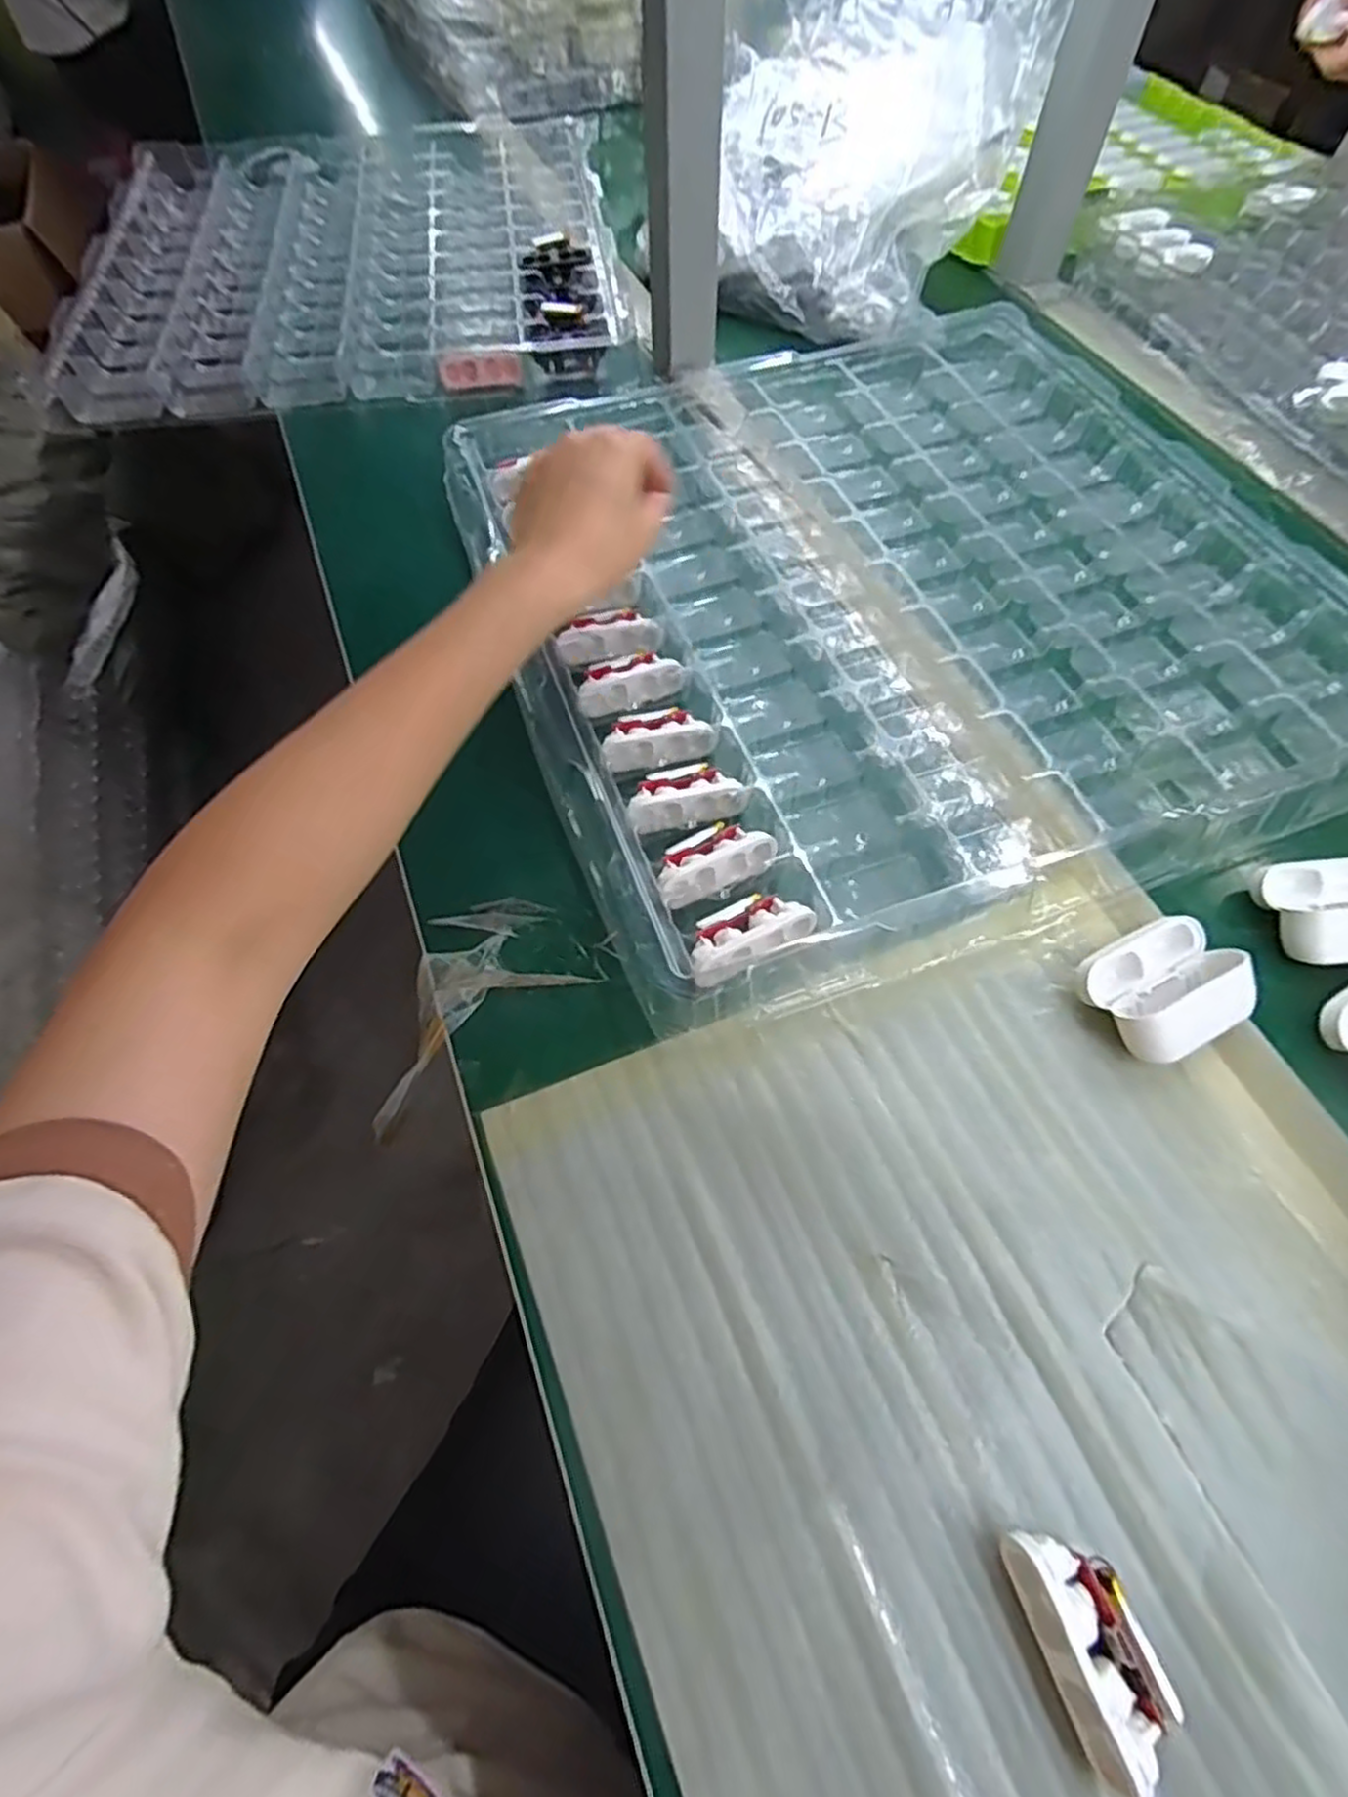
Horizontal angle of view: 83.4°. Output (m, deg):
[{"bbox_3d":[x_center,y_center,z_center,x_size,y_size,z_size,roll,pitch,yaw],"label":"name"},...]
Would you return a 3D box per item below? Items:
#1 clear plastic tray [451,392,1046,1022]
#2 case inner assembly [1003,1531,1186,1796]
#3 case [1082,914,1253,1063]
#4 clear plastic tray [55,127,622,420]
[{"bbox_3d":[0.011,-0.166,0.449,0.216,0.032,0.450,-19,62,-9],"label":"clear plastic tray"},{"bbox_3d":[0.130,0.230,0.233,0.030,0.019,0.060,-18,62,-9],"label":"case inner assembly"},{"bbox_3d":[0.217,0.040,0.336,0.064,0.029,0.053,-24,63,-12],"label":"case"},{"bbox_3d":[-0.296,-0.597,0.701,0.443,0.034,0.445,-9,61,-4],"label":"clear plastic tray"}]

